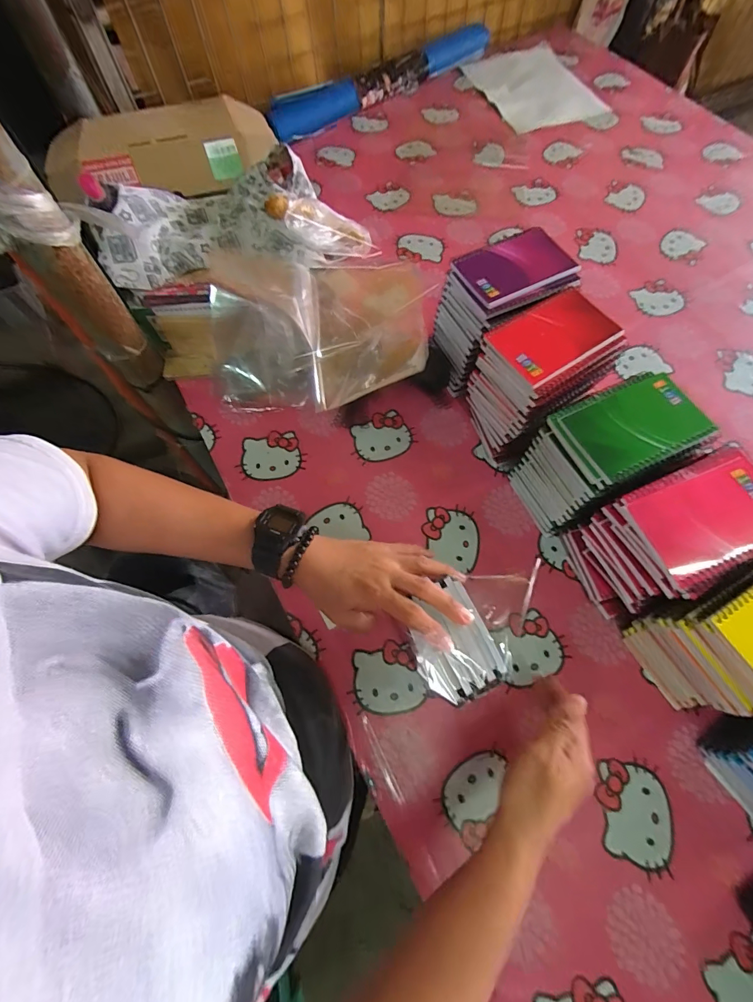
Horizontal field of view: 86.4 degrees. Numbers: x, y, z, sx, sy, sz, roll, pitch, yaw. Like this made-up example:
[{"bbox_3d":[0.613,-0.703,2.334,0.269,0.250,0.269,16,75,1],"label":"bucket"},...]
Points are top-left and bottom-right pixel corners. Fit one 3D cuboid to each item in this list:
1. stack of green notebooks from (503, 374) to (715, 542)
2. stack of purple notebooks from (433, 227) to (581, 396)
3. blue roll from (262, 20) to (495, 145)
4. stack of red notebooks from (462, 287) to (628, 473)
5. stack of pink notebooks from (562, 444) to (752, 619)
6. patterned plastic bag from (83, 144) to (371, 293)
[{"bbox_3d":[0.255,-0.049,0.460,0.140,0.143,0.096,-23,70,-9],"label":"stack of green notebooks"},{"bbox_3d":[0.161,-0.242,0.535,0.145,0.154,0.098,-23,70,-9],"label":"stack of purple notebooks"},{"bbox_3d":[0.020,-0.917,0.877,0.584,0.050,0.070,-33,72,-13],"label":"blue roll"},{"bbox_3d":[0.195,-0.146,0.498,0.137,0.150,0.103,-31,71,-12],"label":"stack of red notebooks"},{"bbox_3d":[0.303,0.040,0.421,0.136,0.143,0.105,-22,69,-9],"label":"stack of pink notebooks"},{"bbox_3d":[-0.227,-0.450,0.657,0.411,0.095,0.193,-14,68,-6],"label":"patterned plastic bag"}]

